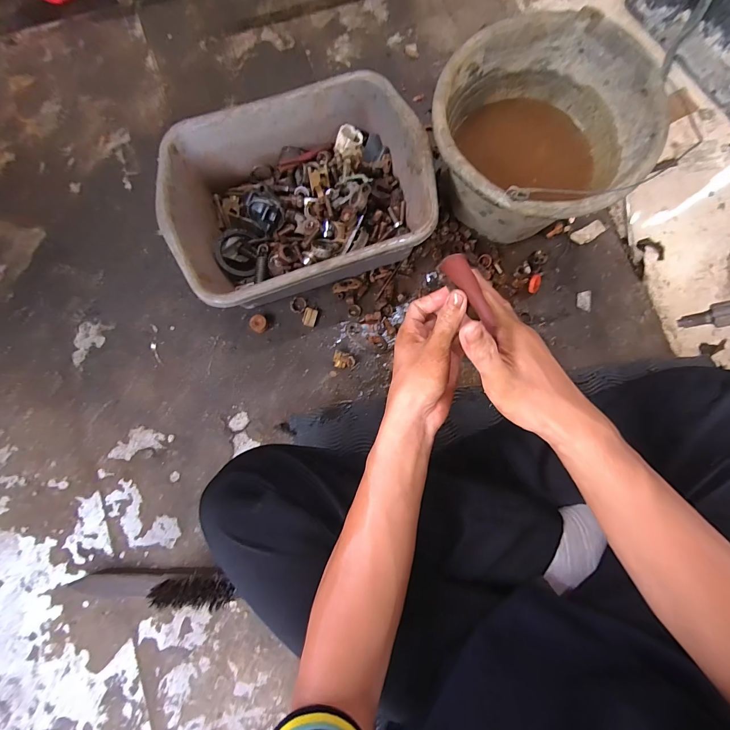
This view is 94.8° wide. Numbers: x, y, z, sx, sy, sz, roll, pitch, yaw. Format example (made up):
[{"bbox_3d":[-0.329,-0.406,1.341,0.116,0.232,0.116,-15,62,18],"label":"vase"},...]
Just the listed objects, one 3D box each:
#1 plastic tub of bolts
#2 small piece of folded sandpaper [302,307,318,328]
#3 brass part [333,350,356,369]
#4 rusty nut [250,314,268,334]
[{"bbox_3d":[-0.089,-0.227,0.486,0.345,0.117,0.261,-21,82,-3],"label":"plastic tub of bolts"},{"bbox_3d":[-0.087,-0.075,0.525,0.021,0.009,0.028,15,82,2],"label":"small piece of folded sandpaper"},{"bbox_3d":[-0.032,-0.007,0.517,0.033,0.014,0.026,11,81,2],"label":"brass part"},{"bbox_3d":[-0.165,-0.065,0.522,0.026,0.016,0.027,0,81,0],"label":"rusty nut"}]

